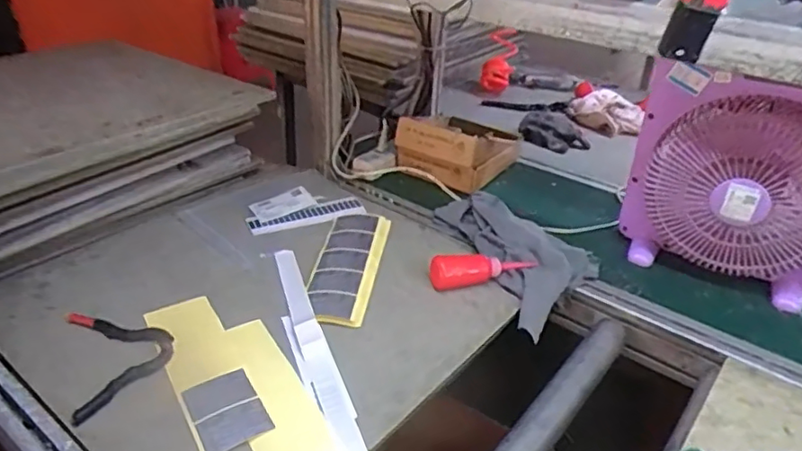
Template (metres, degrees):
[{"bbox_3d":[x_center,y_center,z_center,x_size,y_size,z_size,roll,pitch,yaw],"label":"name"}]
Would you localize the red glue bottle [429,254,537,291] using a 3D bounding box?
[{"bbox_3d":[0.122,0.067,0.881,0.163,0.042,0.045,-1,32,-7],"label":"red glue bottle"}]

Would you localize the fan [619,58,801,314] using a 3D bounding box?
[{"bbox_3d":[0.491,-0.049,0.852,0.328,0.319,0.084,21,36,26],"label":"fan"}]

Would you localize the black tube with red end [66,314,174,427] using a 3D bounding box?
[{"bbox_3d":[-0.349,0.155,0.749,0.116,0.030,0.187,-12,35,-23],"label":"black tube with red end"}]

